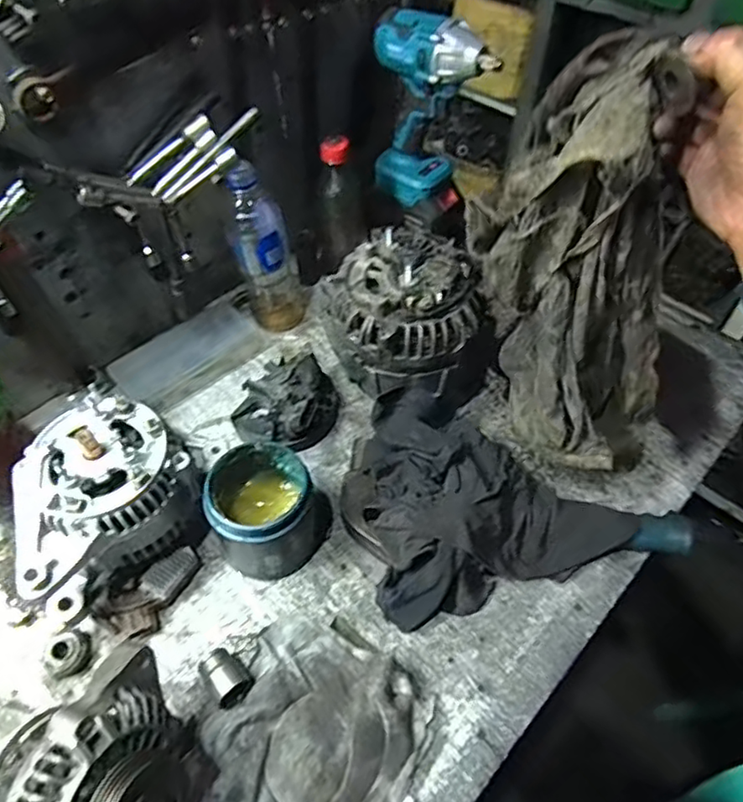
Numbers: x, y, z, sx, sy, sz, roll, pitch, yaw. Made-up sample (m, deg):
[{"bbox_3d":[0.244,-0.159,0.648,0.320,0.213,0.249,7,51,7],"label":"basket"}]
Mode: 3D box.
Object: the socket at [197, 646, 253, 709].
[{"bbox_3d":[-0.119,0.226,0.494,0.030,0.023,0.046,-34,59,-25],"label":"socket"}]

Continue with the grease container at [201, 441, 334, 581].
[{"bbox_3d":[-0.091,0.099,0.550,0.105,0.096,0.096,-10,52,-9],"label":"grease container"}]

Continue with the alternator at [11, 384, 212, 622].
[{"bbox_3d":[-0.232,0.094,0.525,0.112,0.141,0.160,38,60,26],"label":"alternator"}]

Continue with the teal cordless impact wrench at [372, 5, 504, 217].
[{"bbox_3d":[0.060,-0.332,0.716,0.139,0.223,0.072,31,50,12],"label":"teal cordless impact wrench"}]

